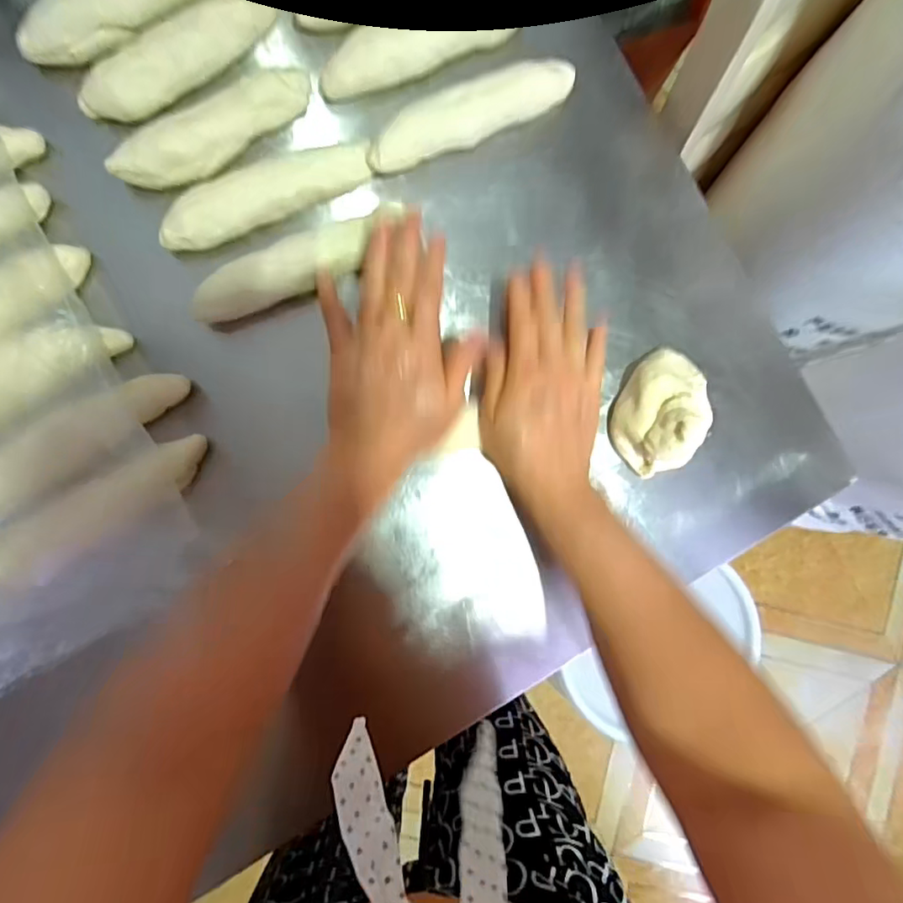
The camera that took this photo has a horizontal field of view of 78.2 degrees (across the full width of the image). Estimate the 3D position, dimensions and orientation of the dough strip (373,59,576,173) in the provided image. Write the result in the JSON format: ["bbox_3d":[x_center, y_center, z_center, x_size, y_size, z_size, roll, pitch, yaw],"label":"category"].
[{"bbox_3d":[0.013,-0.254,0.418,0.159,0.026,0.035,-28,94,-7],"label":"dough strip"}]

